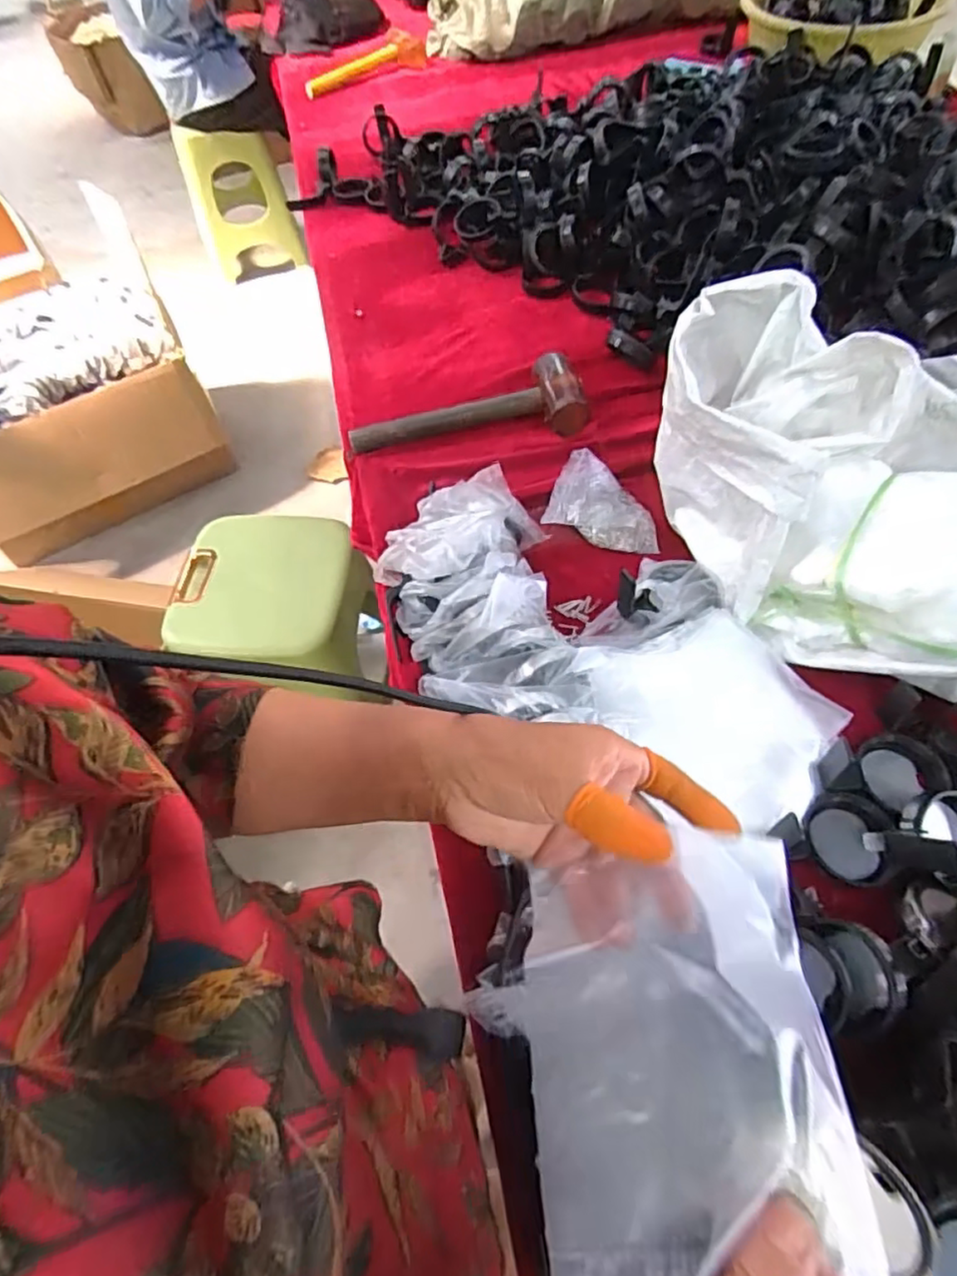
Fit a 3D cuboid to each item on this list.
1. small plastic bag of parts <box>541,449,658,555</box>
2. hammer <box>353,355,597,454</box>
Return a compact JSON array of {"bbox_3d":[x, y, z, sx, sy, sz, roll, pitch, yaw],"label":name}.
[{"bbox_3d":[0.146,-0.155,0.712,0.125,0.024,0.110,18,61,16],"label":"small plastic bag of parts"},{"bbox_3d":[-0.018,-0.285,0.801,0.294,0.049,0.098,-10,57,-1],"label":"hammer"}]

